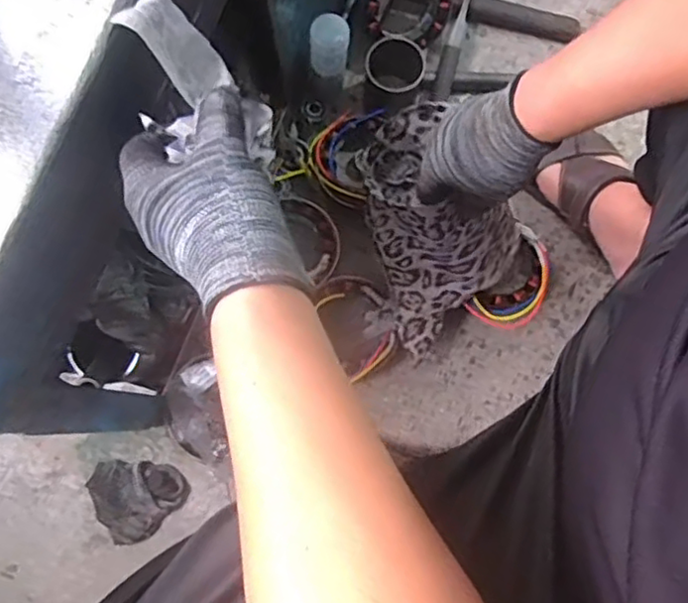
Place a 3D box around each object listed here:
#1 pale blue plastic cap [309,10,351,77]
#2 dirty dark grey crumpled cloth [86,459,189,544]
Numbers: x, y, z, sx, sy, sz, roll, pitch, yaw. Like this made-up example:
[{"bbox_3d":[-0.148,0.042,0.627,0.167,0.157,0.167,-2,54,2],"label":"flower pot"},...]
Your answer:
[{"bbox_3d":[-0.016,-0.299,0.757,0.043,0.064,0.040,6,80,1],"label":"pale blue plastic cap"},{"bbox_3d":[-0.243,0.221,0.747,0.096,0.029,0.097,44,83,7],"label":"dirty dark grey crumpled cloth"}]

